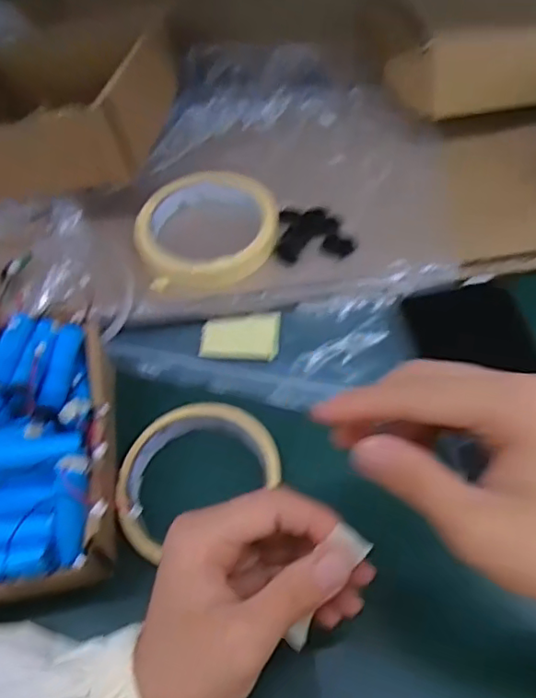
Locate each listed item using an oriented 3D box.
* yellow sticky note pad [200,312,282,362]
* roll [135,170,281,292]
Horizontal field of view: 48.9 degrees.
[{"bbox_3d":[-0.018,-0.008,0.394,0.051,0.005,0.035,3,57,5],"label":"yellow sticky note pad"},{"bbox_3d":[-0.043,-0.089,0.417,0.098,0.022,0.096,-1,57,2],"label":"roll"}]

